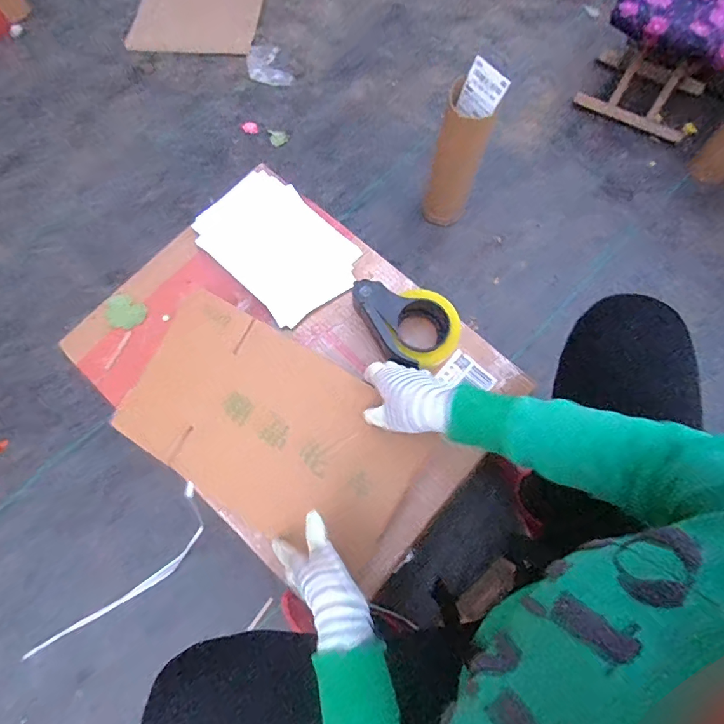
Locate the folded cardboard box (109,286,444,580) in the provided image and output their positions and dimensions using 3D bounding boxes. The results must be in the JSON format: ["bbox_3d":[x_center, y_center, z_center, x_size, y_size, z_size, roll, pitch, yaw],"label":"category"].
[{"bbox_3d":[-0.124,0.091,0.593,0.393,0.028,0.237,32,91,11],"label":"folded cardboard box"}]

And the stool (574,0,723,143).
[{"bbox_3d":[0.693,-0.698,1.002,0.292,0.230,0.220,31,76,10],"label":"stool"}]

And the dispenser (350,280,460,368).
[{"bbox_3d":[0.070,-0.061,0.643,0.114,0.065,0.154,-32,75,-9],"label":"dispenser"}]

